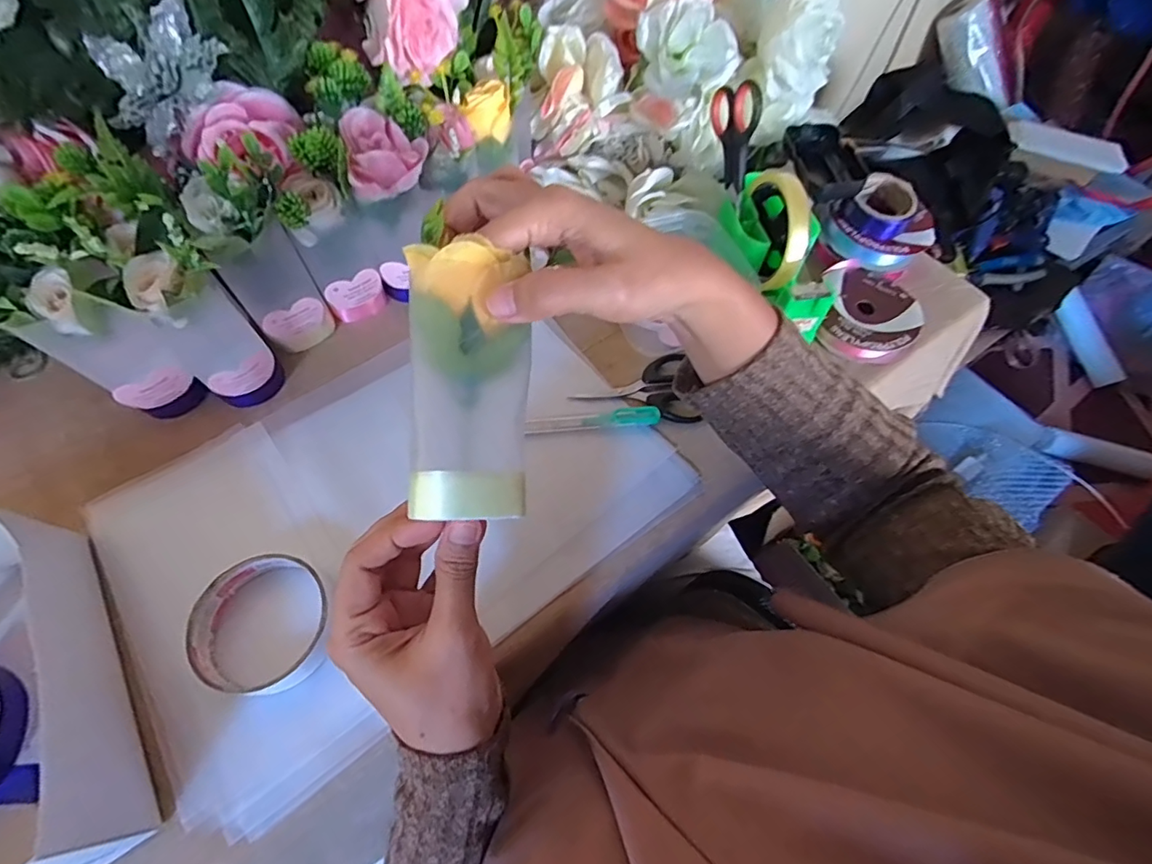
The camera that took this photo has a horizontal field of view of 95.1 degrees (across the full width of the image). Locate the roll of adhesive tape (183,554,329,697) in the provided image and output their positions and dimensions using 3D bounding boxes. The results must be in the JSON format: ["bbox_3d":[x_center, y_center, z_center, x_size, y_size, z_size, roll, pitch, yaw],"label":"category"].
[{"bbox_3d":[-0.196,0.118,0.326,0.073,0.020,0.077,2,60,-3],"label":"roll of adhesive tape"}]

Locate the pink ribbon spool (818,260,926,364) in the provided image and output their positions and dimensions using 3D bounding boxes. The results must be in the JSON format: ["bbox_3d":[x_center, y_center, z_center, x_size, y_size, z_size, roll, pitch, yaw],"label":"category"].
[{"bbox_3d":[0.265,-0.107,0.474,0.084,0.024,0.097,12,60,3],"label":"pink ribbon spool"}]

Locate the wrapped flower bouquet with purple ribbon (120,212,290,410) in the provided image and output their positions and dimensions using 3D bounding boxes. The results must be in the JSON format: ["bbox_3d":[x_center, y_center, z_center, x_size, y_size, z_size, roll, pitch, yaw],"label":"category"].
[{"bbox_3d":[-0.259,-0.074,0.368,0.052,0.139,0.053,-37,69,-22],"label":"wrapped flower bouquet with purple ribbon"}]

